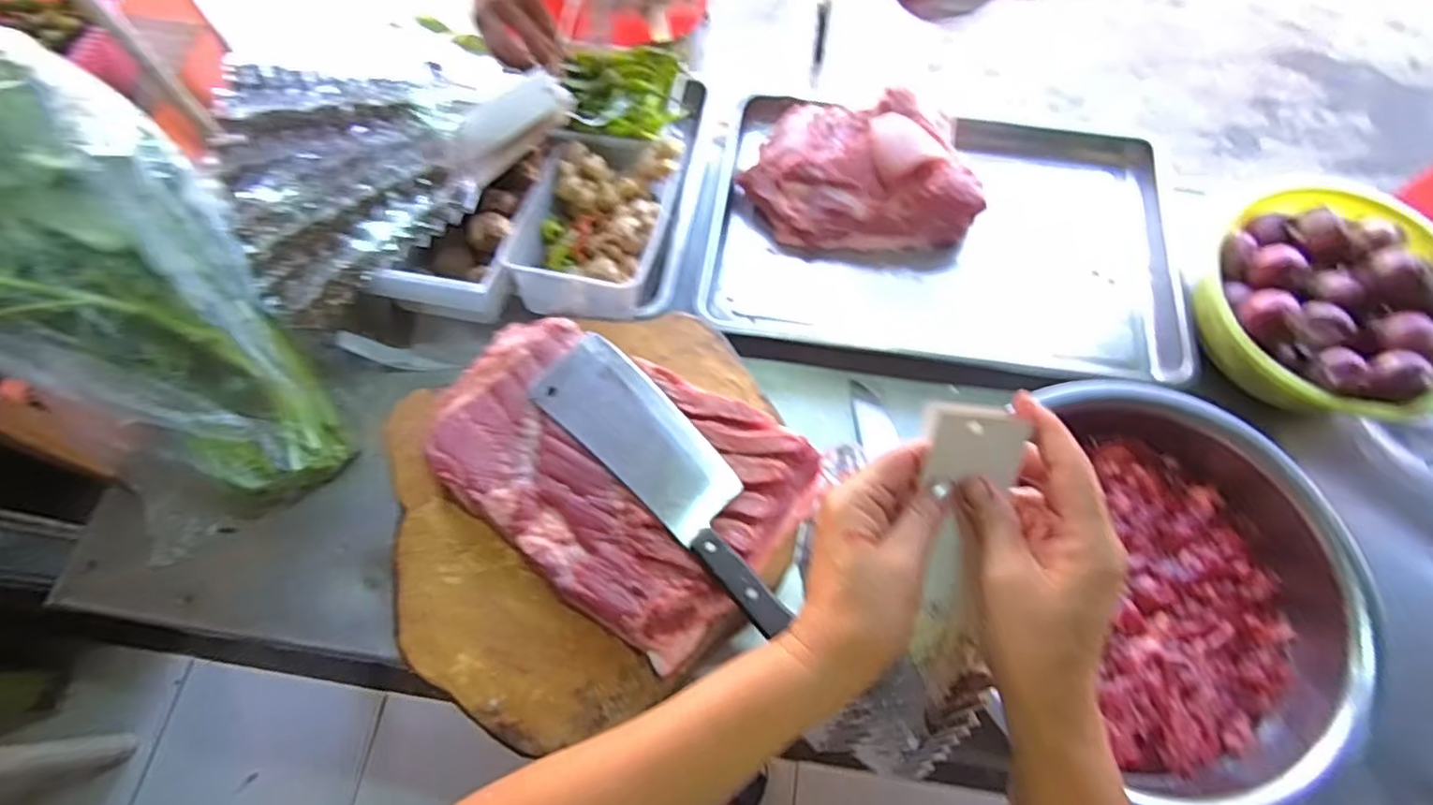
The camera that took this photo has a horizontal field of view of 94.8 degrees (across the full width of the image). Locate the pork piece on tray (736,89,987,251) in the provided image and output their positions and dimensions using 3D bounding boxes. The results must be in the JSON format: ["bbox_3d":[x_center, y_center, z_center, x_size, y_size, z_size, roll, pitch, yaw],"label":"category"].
[{"bbox_3d":[0.182,-0.313,0.849,0.287,0.102,0.198,3,69,0],"label":"pork piece on tray"}]

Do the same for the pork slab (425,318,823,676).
[{"bbox_3d":[-0.097,0.056,0.632,0.344,0.041,0.240,35,72,11],"label":"pork slab"}]

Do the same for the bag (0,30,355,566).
[{"bbox_3d":[-0.599,-0.116,0.628,0.279,0.111,0.543,-43,116,-16],"label":"bag"}]

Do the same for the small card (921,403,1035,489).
[{"bbox_3d":[0.133,0.022,0.341,0.053,0.007,0.041,4,103,-1],"label":"small card"}]

